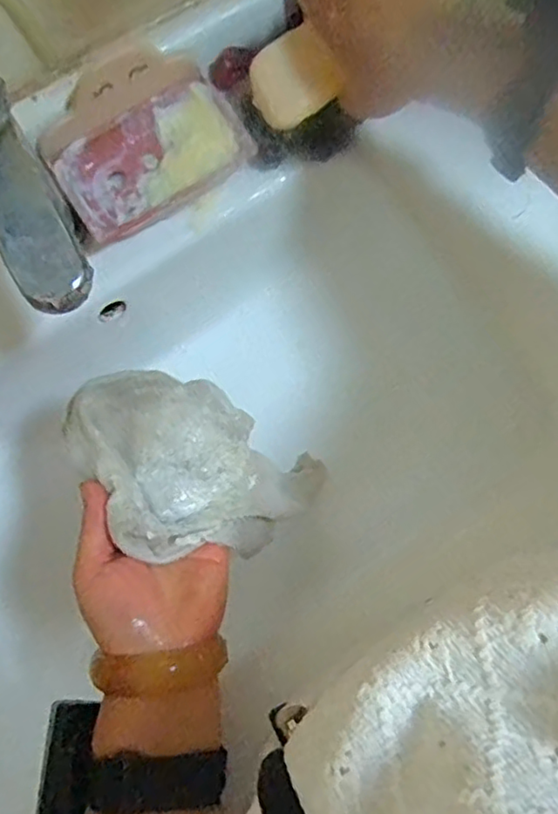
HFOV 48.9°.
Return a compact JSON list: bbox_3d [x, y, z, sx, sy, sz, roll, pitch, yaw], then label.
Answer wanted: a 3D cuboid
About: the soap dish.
[{"bbox_3d":[-0.095,-0.193,0.440,0.133,0.054,0.099,-35,79,-8],"label":"soap dish"}]

